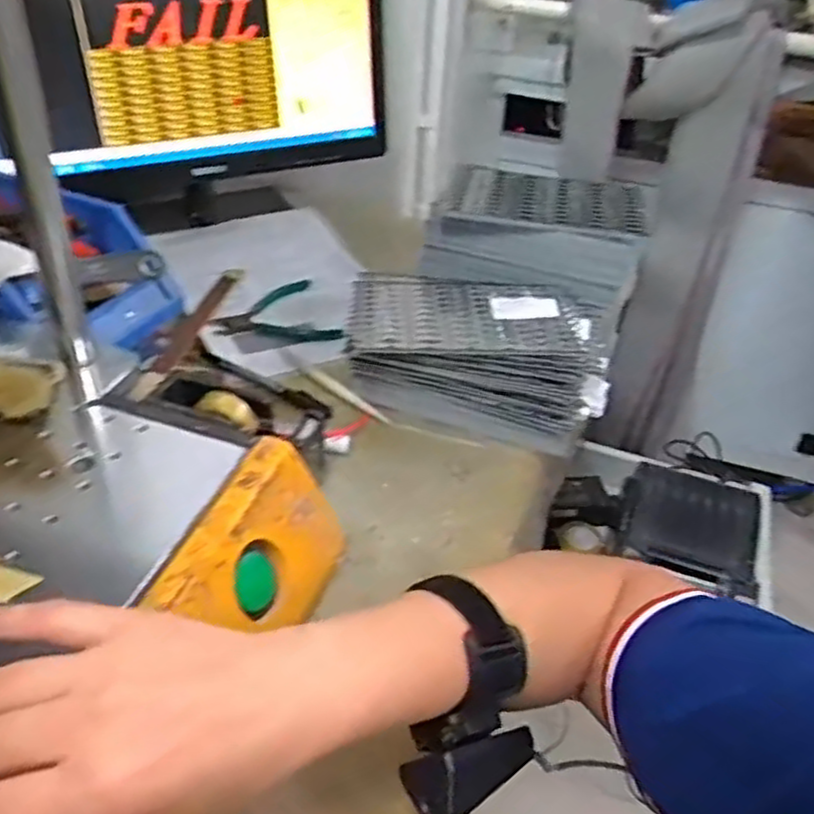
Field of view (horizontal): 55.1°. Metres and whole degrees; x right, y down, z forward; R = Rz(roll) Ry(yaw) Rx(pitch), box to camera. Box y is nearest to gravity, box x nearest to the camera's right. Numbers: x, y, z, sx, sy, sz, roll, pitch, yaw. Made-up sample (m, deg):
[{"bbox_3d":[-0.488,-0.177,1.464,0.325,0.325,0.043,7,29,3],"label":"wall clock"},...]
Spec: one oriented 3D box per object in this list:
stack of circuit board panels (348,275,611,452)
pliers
[{"bbox_3d":[0.063,-0.050,0.696,0.229,0.077,0.146,12,38,9],"label":"stack of circuit board panels"},{"bbox_3d":[-0.135,-0.095,0.771,0.116,0.015,0.101,-12,41,-21],"label":"pliers"}]

